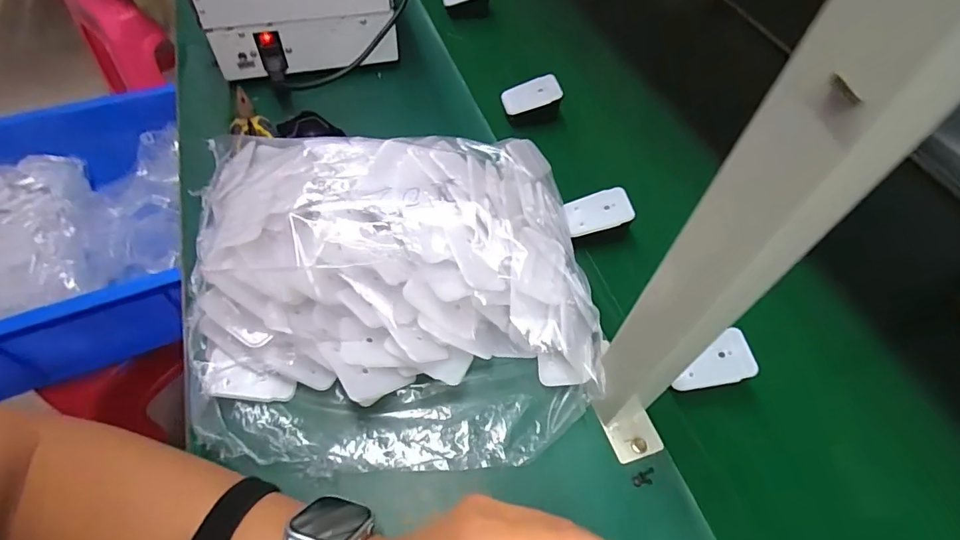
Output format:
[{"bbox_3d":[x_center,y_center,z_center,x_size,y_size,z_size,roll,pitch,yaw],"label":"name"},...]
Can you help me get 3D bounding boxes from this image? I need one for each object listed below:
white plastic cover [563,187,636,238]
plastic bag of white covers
[{"bbox_3d":[0.117,-0.059,0.491,0.064,0.008,0.040,-16,69,7],"label":"white plastic cover"},{"bbox_3d":[-0.076,0.001,0.407,0.328,0.099,0.294,-1,57,-5],"label":"plastic bag of white covers"}]

